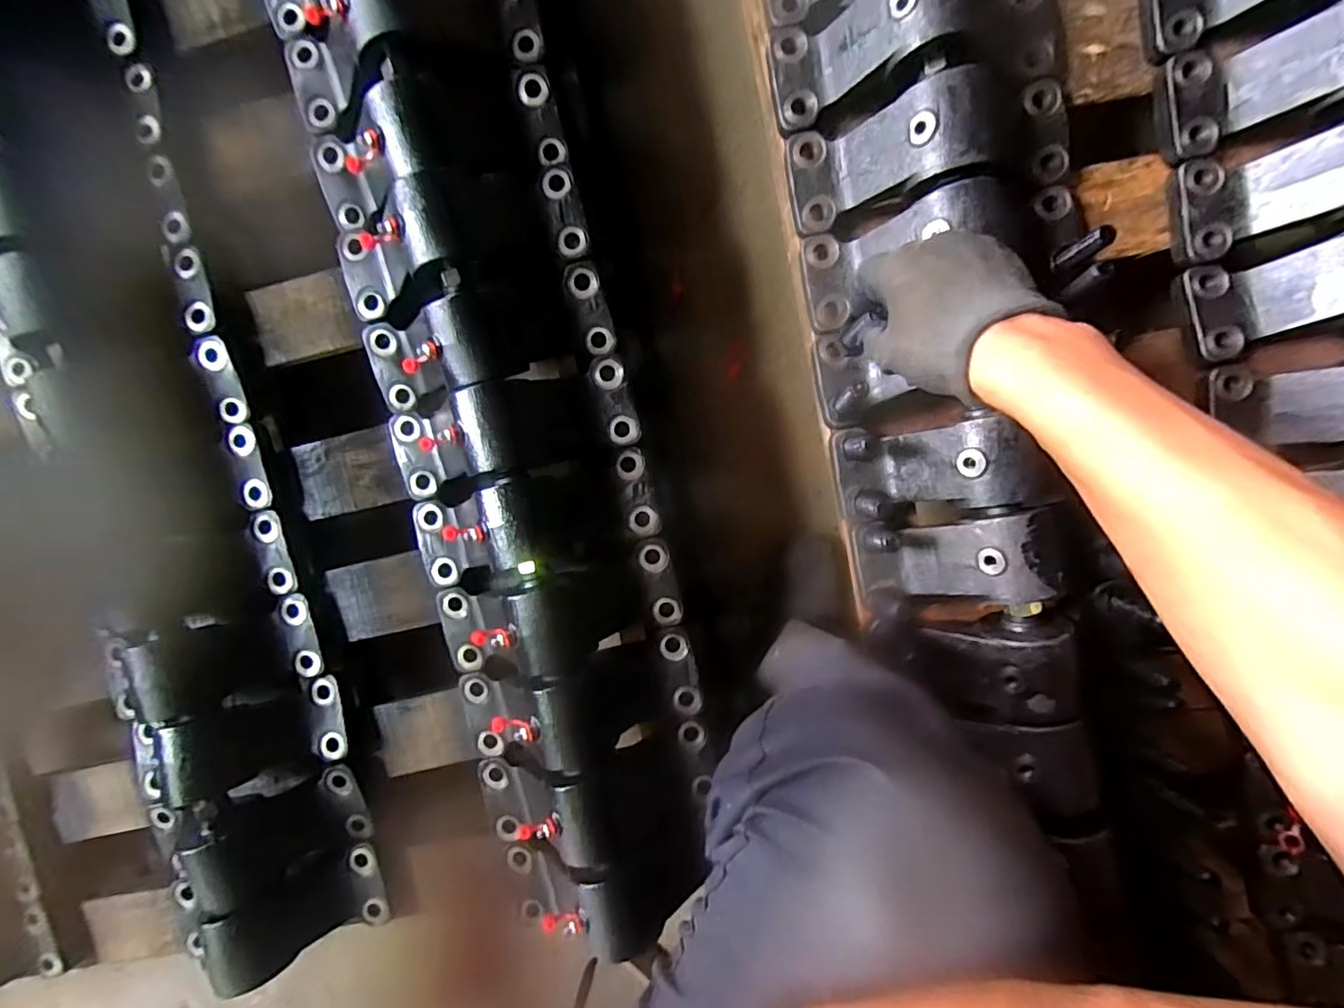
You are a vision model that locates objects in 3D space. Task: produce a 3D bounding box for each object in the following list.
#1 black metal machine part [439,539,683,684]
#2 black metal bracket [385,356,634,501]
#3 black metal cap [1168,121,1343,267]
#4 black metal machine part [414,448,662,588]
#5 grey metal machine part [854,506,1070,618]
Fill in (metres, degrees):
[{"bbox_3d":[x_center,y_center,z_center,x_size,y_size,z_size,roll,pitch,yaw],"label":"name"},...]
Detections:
[{"bbox_3d":[-0.106,0.094,0.503,0.219,0.077,0.099,-14,94,5],"label":"black metal machine part"},{"bbox_3d":[-0.144,-0.063,0.492,0.217,0.075,0.073,-14,94,5],"label":"black metal bracket"},{"bbox_3d":[0.481,-0.245,0.438,0.153,0.033,0.079,-5,96,42],"label":"black metal cap"},{"bbox_3d":[-0.123,0.020,0.513,0.218,0.101,0.086,-14,94,5],"label":"black metal machine part"},{"bbox_3d":[0.234,0.046,0.476,0.153,0.038,0.075,-11,95,35],"label":"grey metal machine part"}]

